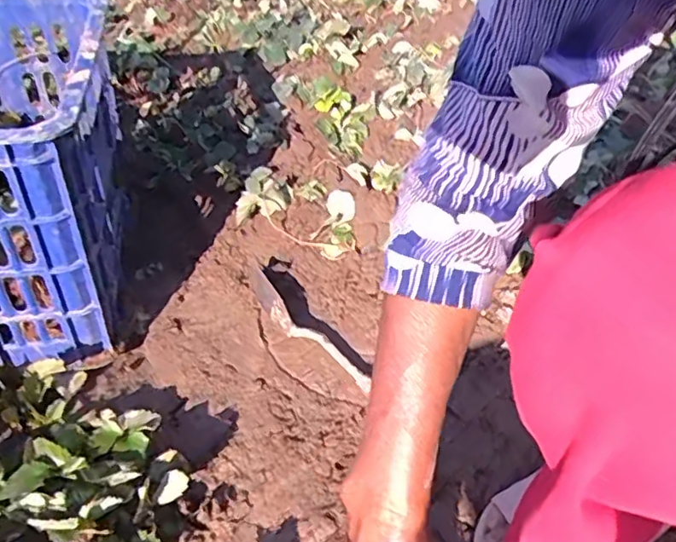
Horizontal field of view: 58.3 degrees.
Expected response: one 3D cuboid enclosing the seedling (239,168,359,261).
[{"bbox_3d":[-0.051,-0.085,0.793,0.173,0.044,0.105,16,46,16],"label":"seedling"}]

